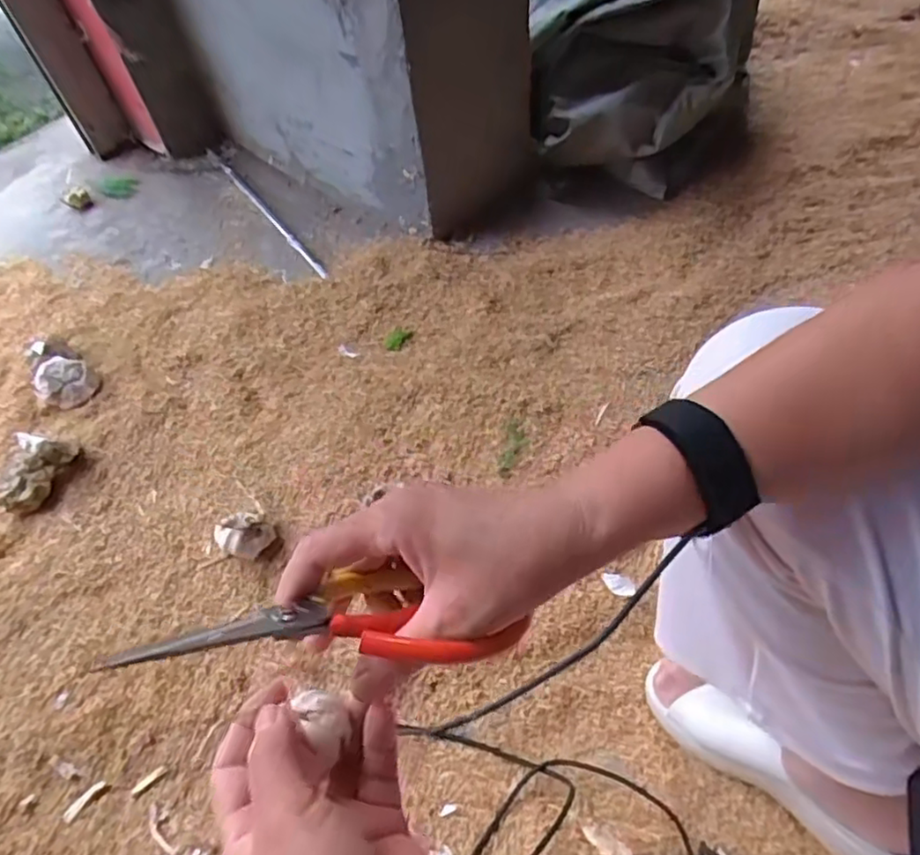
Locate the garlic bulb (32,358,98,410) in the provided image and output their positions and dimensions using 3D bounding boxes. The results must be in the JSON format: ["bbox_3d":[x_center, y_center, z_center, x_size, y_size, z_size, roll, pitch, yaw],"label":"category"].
[{"bbox_3d":[-0.557,-0.062,0.907,0.072,0.045,0.068,-29,59,-15],"label":"garlic bulb"}]

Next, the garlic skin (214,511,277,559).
[{"bbox_3d":[-0.257,0.131,0.770,0.063,0.050,0.051,20,60,17],"label":"garlic skin"}]

